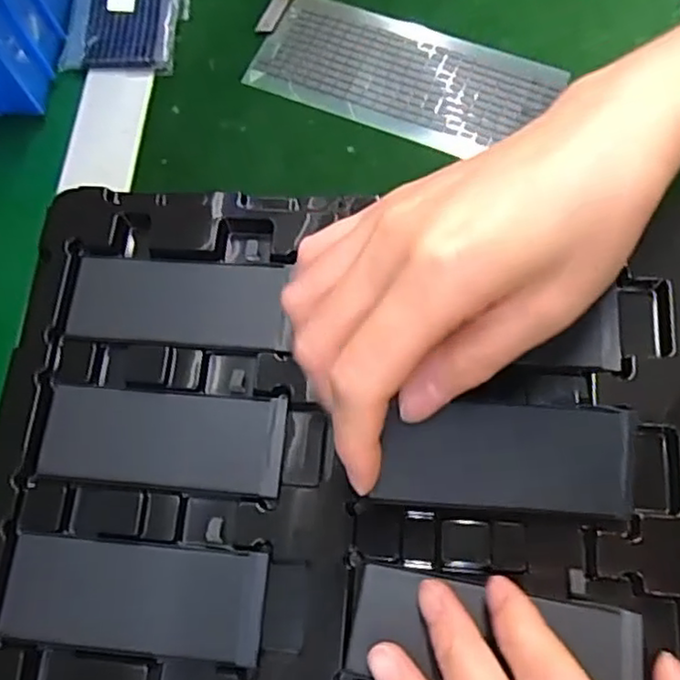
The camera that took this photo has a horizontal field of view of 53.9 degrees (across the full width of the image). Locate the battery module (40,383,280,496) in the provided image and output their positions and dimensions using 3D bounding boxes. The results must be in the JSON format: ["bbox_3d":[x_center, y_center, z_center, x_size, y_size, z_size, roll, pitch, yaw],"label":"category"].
[{"bbox_3d":[-0.070,0.038,0.261,0.094,0.006,0.038,4,71,5],"label":"battery module"}]

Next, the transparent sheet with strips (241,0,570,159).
[{"bbox_3d":[0.033,-0.147,0.370,0.160,0.006,0.069,19,73,10],"label":"transparent sheet with strips"}]

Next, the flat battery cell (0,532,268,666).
[{"bbox_3d":[-0.075,0.093,0.243,0.094,0.005,0.037,3,71,5],"label":"flat battery cell"}]

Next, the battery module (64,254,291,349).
[{"bbox_3d":[-0.067,-0.017,0.279,0.091,0.006,0.037,4,71,5],"label":"battery module"}]

